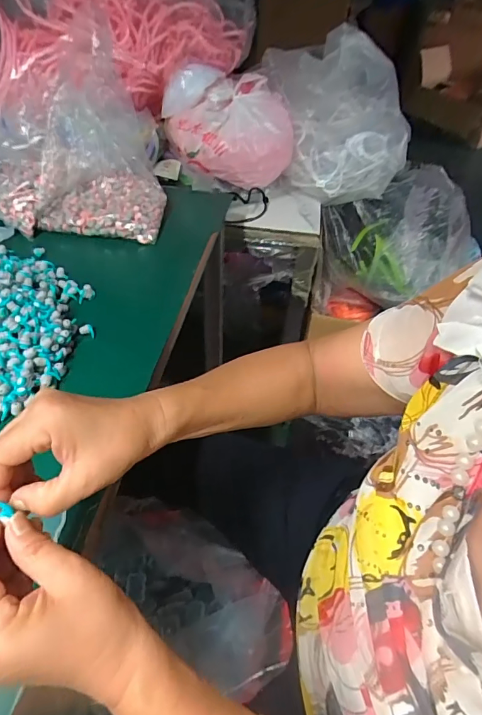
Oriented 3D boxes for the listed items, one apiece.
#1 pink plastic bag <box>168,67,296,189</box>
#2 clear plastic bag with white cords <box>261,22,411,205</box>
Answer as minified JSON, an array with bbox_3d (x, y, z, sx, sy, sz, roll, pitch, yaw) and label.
[{"bbox_3d":[-0.007,-0.441,0.820,0.144,0.157,0.225,35,52,26],"label":"pink plastic bag"},{"bbox_3d":[0.201,-0.505,0.877,0.310,0.261,0.226,12,46,7],"label":"clear plastic bag with white cords"}]

